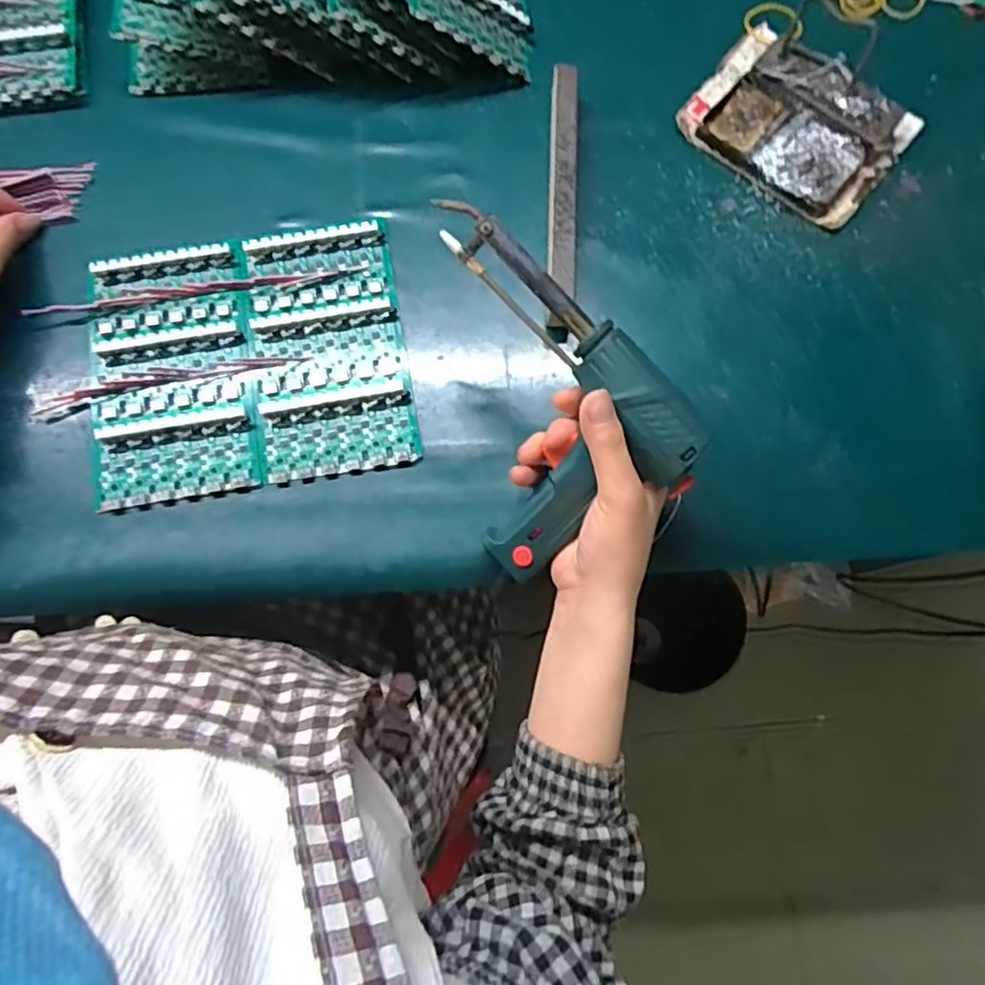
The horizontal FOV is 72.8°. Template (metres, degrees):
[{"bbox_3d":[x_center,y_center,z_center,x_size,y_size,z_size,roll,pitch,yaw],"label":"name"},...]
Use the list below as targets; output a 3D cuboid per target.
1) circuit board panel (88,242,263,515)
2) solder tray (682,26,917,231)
[{"bbox_3d":[-0.218,-0.081,0.452,0.102,0.004,0.180,-10,77,-3],"label":"circuit board panel"},{"bbox_3d":[0.224,-0.273,0.493,0.146,0.033,0.110,38,79,8],"label":"solder tray"}]

